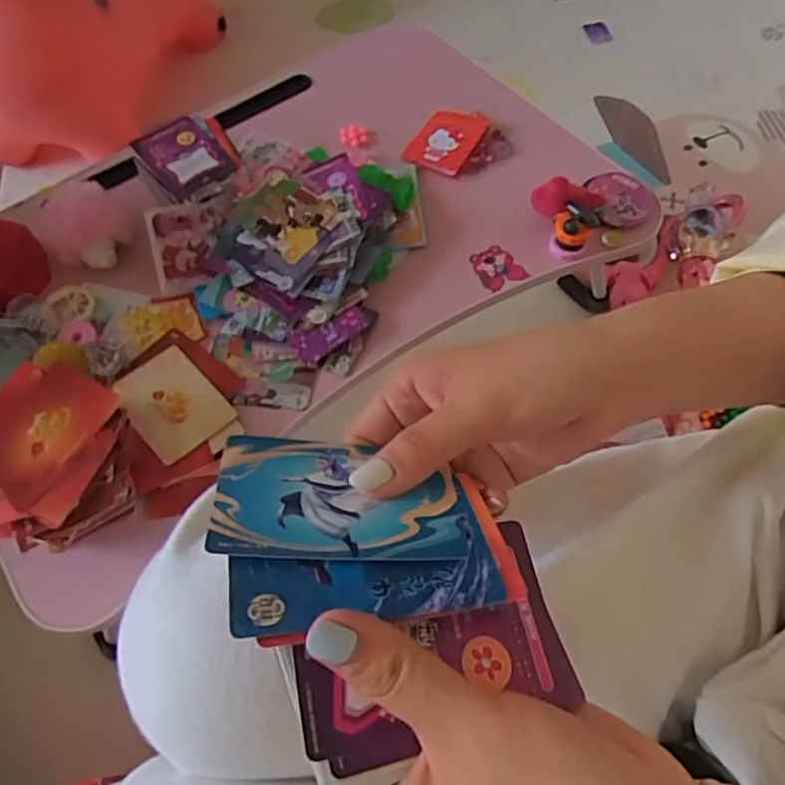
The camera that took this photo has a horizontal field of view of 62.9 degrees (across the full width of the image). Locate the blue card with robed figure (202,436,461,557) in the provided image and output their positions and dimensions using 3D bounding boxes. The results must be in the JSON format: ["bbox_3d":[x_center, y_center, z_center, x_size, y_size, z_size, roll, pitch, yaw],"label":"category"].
[{"bbox_3d":[-0.019,0.036,0.228,0.084,0.004,0.057,3,35,-8],"label":"blue card with robed figure"}]

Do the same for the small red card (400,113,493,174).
[{"bbox_3d":[0.050,-0.238,0.601,0.057,0.008,0.076,26,66,16],"label":"small red card"}]

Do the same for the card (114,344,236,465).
[{"bbox_3d":[-0.165,0.006,0.478,0.060,0.004,0.087,-36,66,-19],"label":"card"}]

